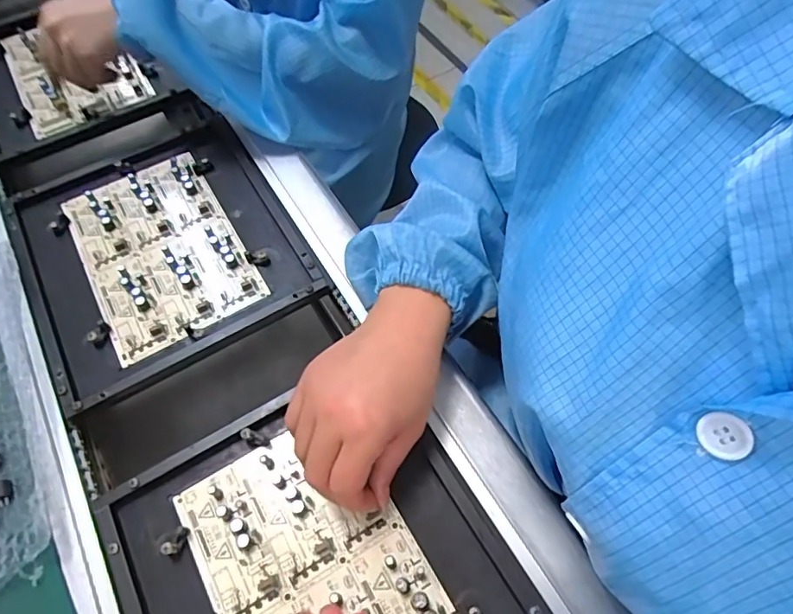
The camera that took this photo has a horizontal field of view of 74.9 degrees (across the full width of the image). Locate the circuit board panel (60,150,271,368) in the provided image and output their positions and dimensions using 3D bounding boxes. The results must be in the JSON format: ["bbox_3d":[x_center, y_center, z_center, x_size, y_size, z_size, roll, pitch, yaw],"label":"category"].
[{"bbox_3d":[-0.223,-0.061,0.483,0.134,0.012,0.206,-28,71,-15],"label":"circuit board panel"}]

